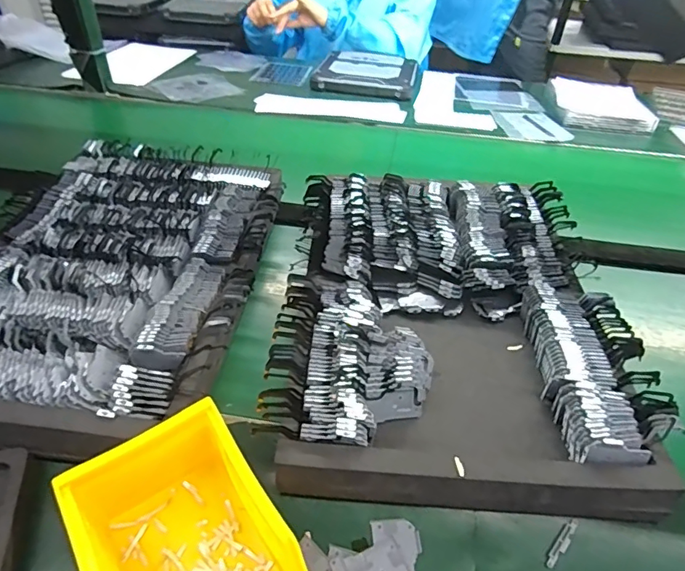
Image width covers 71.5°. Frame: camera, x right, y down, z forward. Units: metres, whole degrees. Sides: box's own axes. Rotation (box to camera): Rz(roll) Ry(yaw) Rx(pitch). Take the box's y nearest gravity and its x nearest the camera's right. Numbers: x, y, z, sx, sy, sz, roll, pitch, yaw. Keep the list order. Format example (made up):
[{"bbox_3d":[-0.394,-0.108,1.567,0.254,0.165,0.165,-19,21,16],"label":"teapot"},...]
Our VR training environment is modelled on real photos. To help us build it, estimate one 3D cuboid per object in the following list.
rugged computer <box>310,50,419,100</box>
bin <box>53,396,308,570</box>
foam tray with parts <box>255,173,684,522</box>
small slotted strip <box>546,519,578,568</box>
[{"bbox_3d":[0.059,-0.463,1.029,0.207,0.032,0.196,12,42,10],"label":"rugged computer"},{"bbox_3d":[-0.095,0.163,0.295,0.101,0.077,0.130,-24,48,-25],"label":"bin"},{"bbox_3d":[0.104,0.018,0.479,0.308,0.061,0.392,3,42,2],"label":"foam tray with parts"},{"bbox_3d":[0.157,0.183,0.338,0.008,0.004,0.040,33,58,30],"label":"small slotted strip"}]

